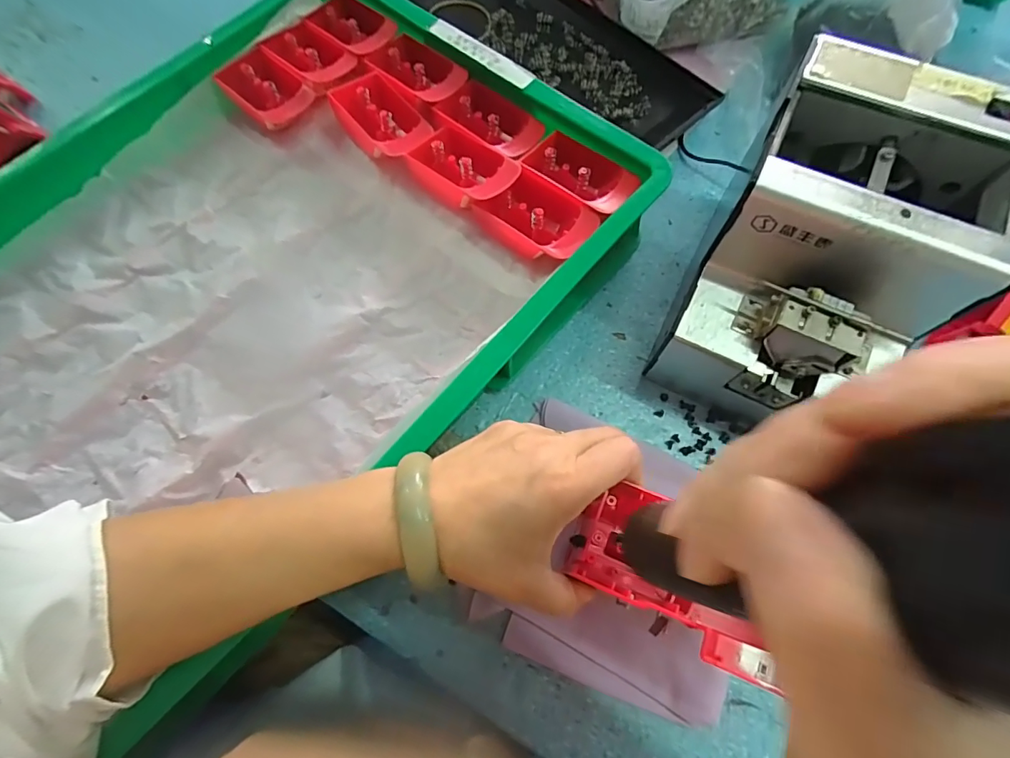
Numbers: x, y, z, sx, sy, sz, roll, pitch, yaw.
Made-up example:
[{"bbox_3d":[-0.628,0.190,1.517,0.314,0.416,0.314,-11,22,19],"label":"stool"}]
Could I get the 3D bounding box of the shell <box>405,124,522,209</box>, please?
[{"bbox_3d":[-0.029,-0.151,0.348,0.078,0.035,0.046,41,77,15],"label":"shell"}]

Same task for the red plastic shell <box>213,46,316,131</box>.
[{"bbox_3d":[-0.191,-0.229,0.385,0.071,0.037,0.047,40,77,15],"label":"red plastic shell"}]

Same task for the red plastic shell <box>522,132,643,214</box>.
[{"bbox_3d":[0.057,-0.148,0.337,0.078,0.021,0.051,39,77,14],"label":"red plastic shell"}]

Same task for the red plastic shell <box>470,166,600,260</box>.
[{"bbox_3d":[0.023,-0.111,0.331,0.085,0.037,0.046,42,77,15],"label":"red plastic shell"}]

